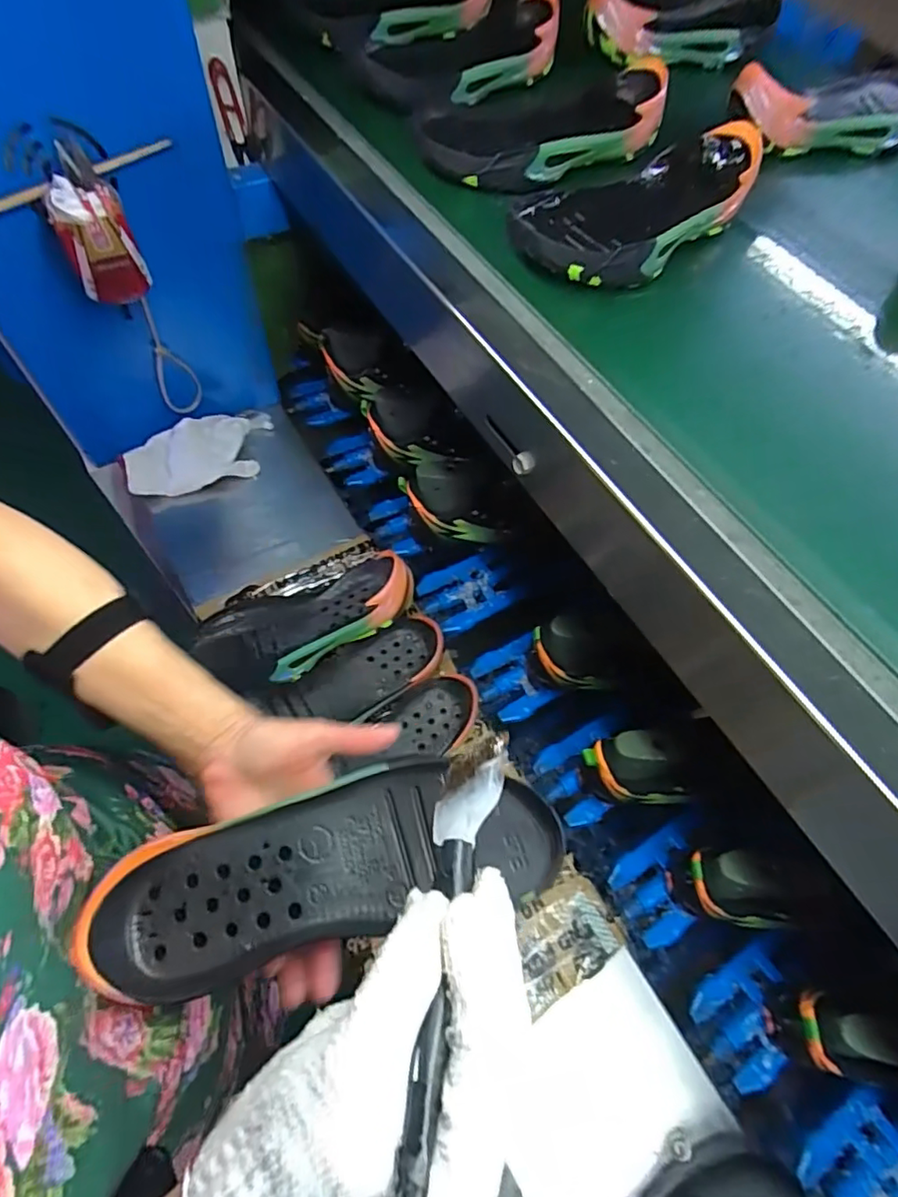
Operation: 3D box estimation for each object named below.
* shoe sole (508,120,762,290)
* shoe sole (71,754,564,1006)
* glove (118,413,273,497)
[{"bbox_3d":[0.155,-0.328,0.478,0.240,0.054,0.106,-40,71,-22],"label":"shoe sole"},{"bbox_3d":[-0.078,0.155,0.329,0.234,0.037,0.086,-11,63,-12],"label":"shoe sole"},{"bbox_3d":[-0.347,-0.202,0.817,0.212,0.043,0.100,-25,88,-16],"label":"glove"}]

